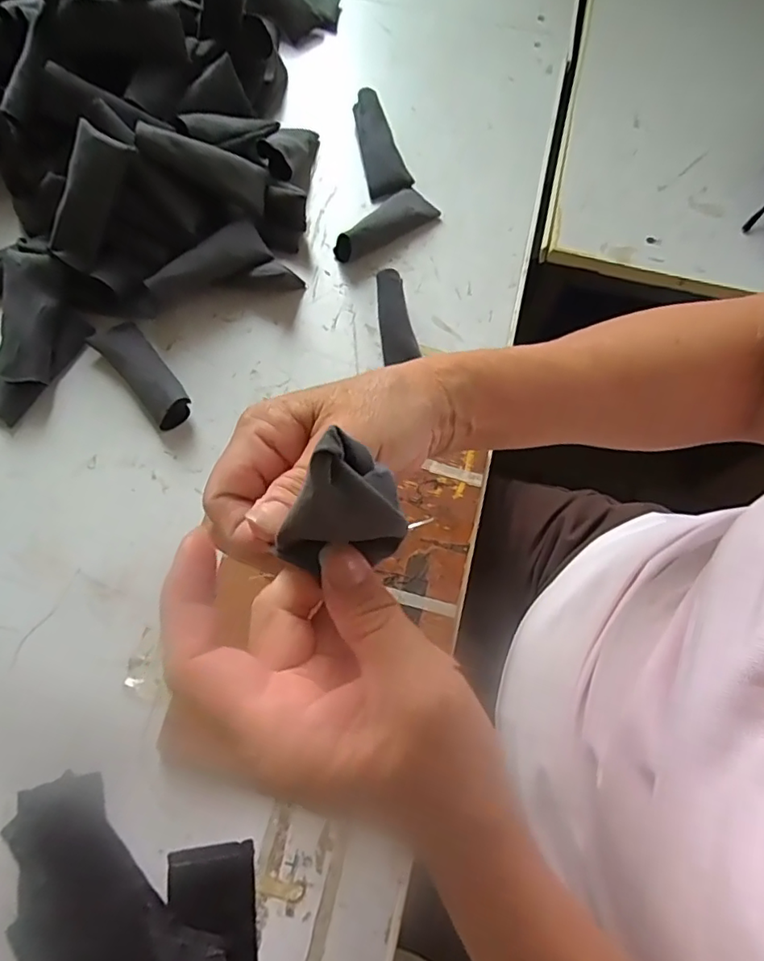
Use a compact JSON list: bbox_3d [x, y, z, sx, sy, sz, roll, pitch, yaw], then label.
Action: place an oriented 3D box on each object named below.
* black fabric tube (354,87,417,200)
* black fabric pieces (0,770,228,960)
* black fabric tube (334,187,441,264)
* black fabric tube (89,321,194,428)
[{"bbox_3d":[-0.003,-0.324,0.530,0.039,0.017,0.104,-15,86,-7],"label":"black fabric tube"},{"bbox_3d":[-0.182,0.275,0.339,0.097,0.008,0.170,-42,78,-13],"label":"black fabric pieces"},{"bbox_3d":[0.006,-0.233,0.500,0.106,0.032,0.037,-41,78,-13],"label":"black fabric tube"},{"bbox_3d":[-0.195,-0.090,0.447,0.036,0.025,0.106,-40,78,-13],"label":"black fabric tube"}]

